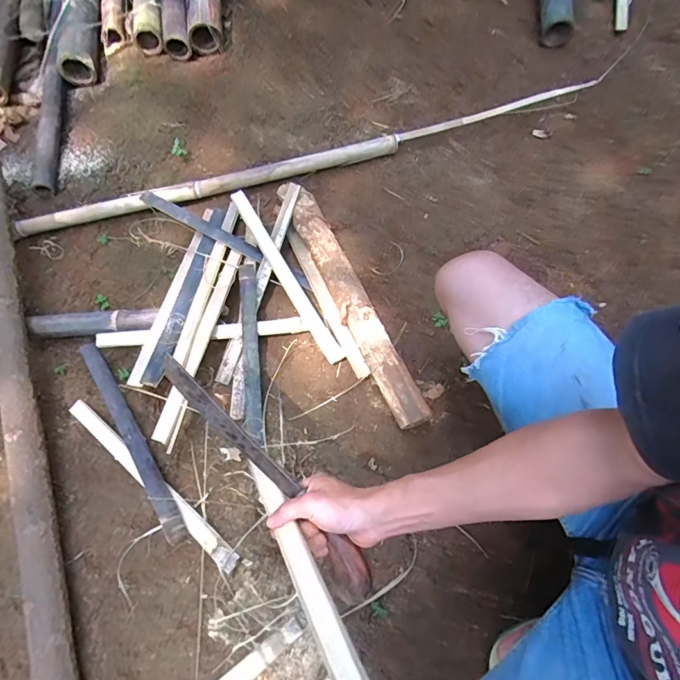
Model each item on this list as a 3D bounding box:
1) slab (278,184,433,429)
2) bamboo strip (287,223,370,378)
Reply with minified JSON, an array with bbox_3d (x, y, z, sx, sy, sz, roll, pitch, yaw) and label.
[{"bbox_3d":[0.019,-0.098,0.859,0.078,0.054,0.586,-25,69,-5],"label":"slab"},{"bbox_3d":[-0.031,-0.087,0.867,0.028,0.021,0.361,-23,70,-9],"label":"bamboo strip"}]

